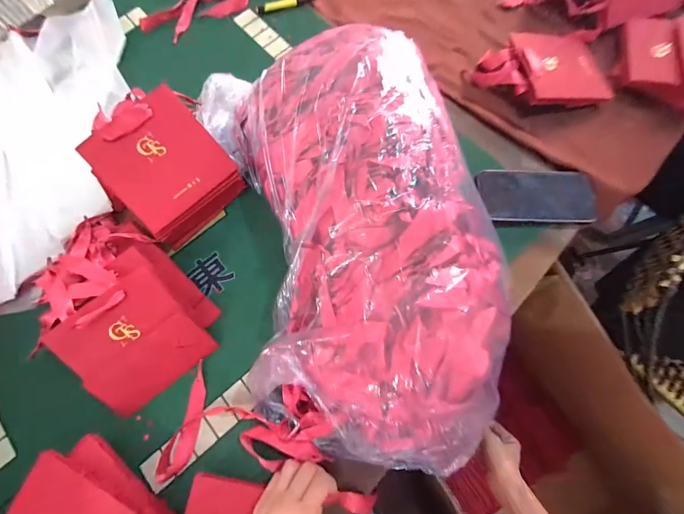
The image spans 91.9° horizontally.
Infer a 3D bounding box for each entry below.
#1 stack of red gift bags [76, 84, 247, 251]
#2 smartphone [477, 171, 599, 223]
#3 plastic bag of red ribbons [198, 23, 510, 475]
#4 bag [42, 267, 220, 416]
[{"bbox_3d":[-0.246,-0.121,0.464,0.159,0.067,0.176,-41,104,-9],"label":"stack of red gift bags"},{"bbox_3d":[0.276,-0.087,0.470,0.156,0.011,0.082,0,72,2],"label":"smartphone"},{"bbox_3d":[0.017,-0.036,0.382,0.302,0.126,0.505,-13,72,-3],"label":"plastic bag of red ribbons"},{"bbox_3d":[-0.259,0.108,0.414,0.140,0.015,0.138,-39,105,-12],"label":"bag"}]

